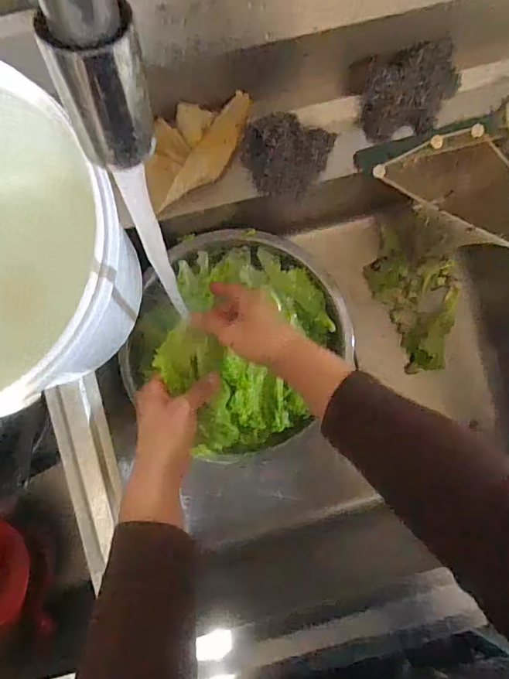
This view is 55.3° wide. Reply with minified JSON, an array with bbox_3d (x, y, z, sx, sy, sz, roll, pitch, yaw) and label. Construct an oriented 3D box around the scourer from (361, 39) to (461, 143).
[{"bbox_3d":[0.156,-0.243,0.479,0.096,0.043,0.066,-12,90,-3],"label":"scourer"}]

